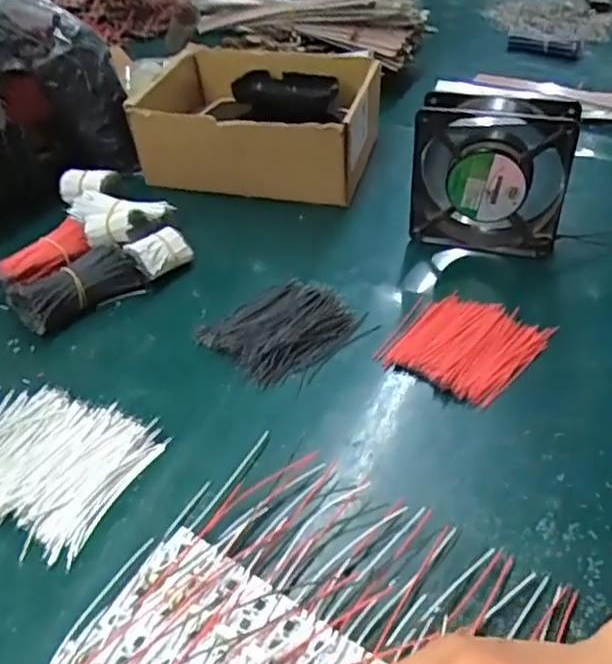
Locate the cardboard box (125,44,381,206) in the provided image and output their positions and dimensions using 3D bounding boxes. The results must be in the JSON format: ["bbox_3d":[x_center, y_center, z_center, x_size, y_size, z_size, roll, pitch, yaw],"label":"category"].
[{"bbox_3d":[-0.045,-0.223,0.675,0.223,0.080,0.205,7,40,11],"label":"cardboard box"}]

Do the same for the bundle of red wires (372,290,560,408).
[{"bbox_3d":[0.109,0.006,0.456,0.097,0.012,0.090,24,46,28],"label":"bundle of red wires"}]

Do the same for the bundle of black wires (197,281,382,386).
[{"bbox_3d":[-0.017,-0.005,0.476,0.097,0.012,0.092,-33,49,-32],"label":"bundle of black wires"}]

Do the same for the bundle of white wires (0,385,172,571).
[{"bbox_3d":[-0.162,0.076,0.397,0.123,0.007,0.097,14,42,19],"label":"bundle of white wires"}]

